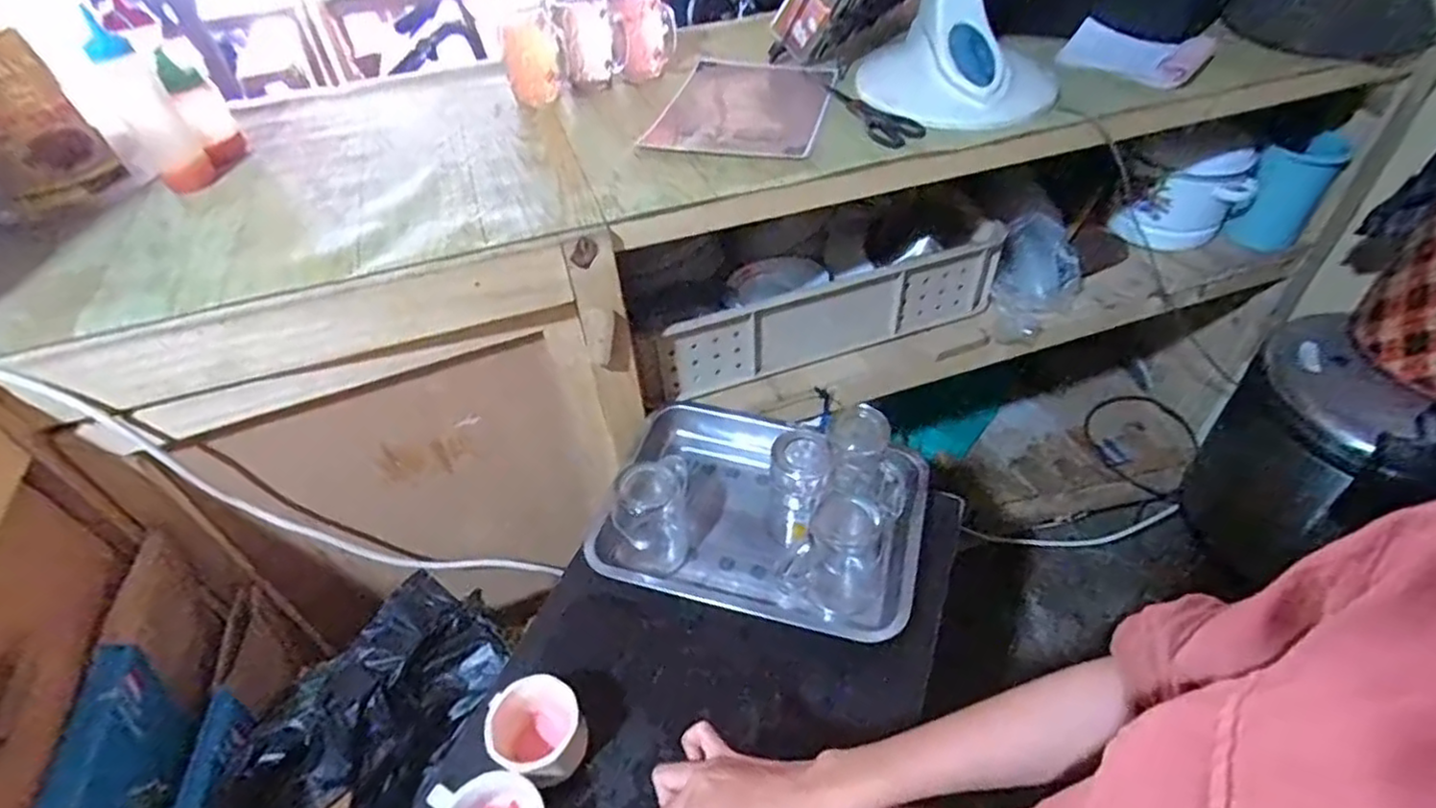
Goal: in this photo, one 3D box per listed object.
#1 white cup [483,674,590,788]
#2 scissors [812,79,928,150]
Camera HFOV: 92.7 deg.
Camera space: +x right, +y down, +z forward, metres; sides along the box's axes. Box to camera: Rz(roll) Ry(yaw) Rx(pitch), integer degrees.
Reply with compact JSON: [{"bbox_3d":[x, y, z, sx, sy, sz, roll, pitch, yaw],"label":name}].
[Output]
[{"bbox_3d":[-0.160,0.287,0.607,0.075,0.066,0.087,-33,54,-25],"label":"white cup"},{"bbox_3d":[0.182,-0.403,0.912,0.056,0.016,0.259,-19,49,-14],"label":"scissors"}]

